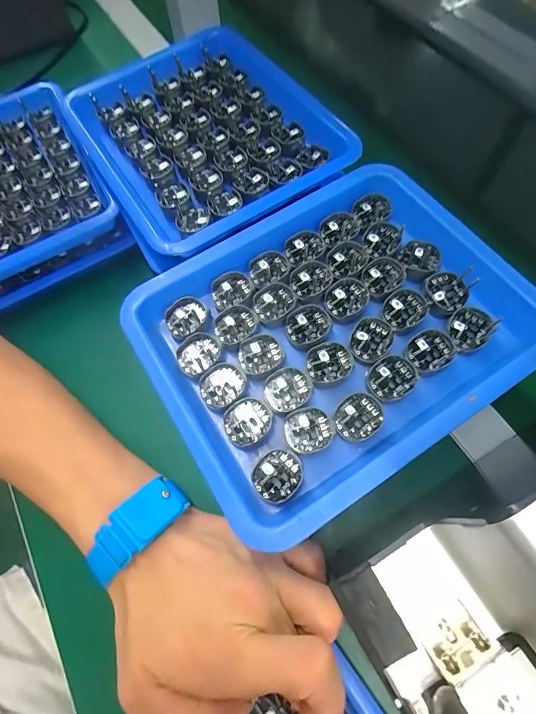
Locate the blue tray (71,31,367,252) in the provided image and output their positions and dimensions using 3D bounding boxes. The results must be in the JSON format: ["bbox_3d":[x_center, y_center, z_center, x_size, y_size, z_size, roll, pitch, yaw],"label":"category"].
[{"bbox_3d":[-0.053,-0.189,0.309,0.172,0.035,0.226,-30,69,-11],"label":"blue tray"}]

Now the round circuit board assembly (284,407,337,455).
[{"bbox_3d":[0.023,0.041,0.211,0.027,0.004,0.024,-19,67,-7],"label":"round circuit board assembly"}]

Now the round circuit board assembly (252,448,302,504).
[{"bbox_3d":[0.006,0.064,0.203,0.024,0.004,0.028,37,72,16],"label":"round circuit board assembly"}]

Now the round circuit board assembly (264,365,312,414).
[{"bbox_3d":[0.012,0.019,0.221,0.028,0.005,0.023,-32,70,-12],"label":"round circuit board assembly"}]

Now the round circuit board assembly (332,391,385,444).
[{"bbox_3d":[0.052,0.034,0.213,0.030,0.005,0.024,-28,69,-11],"label":"round circuit board assembly"}]

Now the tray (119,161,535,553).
[{"bbox_3d":[0.041,-0.018,0.236,0.218,0.037,0.172,-32,69,-12],"label":"tray"}]

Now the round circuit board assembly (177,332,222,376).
[{"bbox_3d":[-0.042,-0.002,0.230,0.027,0.005,0.026,0,66,1],"label":"round circuit board assembly"}]

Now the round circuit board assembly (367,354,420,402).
[{"bbox_3d":[0.073,0.012,0.220,0.030,0.005,0.024,-21,68,-8],"label":"round circuit board assembly"}]

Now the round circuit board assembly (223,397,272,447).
[{"bbox_3d":[-0.011,0.037,0.215,0.027,0.005,0.024,-22,68,-8],"label":"round circuit board assembly"}]

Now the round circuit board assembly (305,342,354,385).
[{"bbox_3d":[0.037,0.003,0.226,0.028,0.006,0.023,-20,67,-7],"label":"round circuit board assembly"}]

